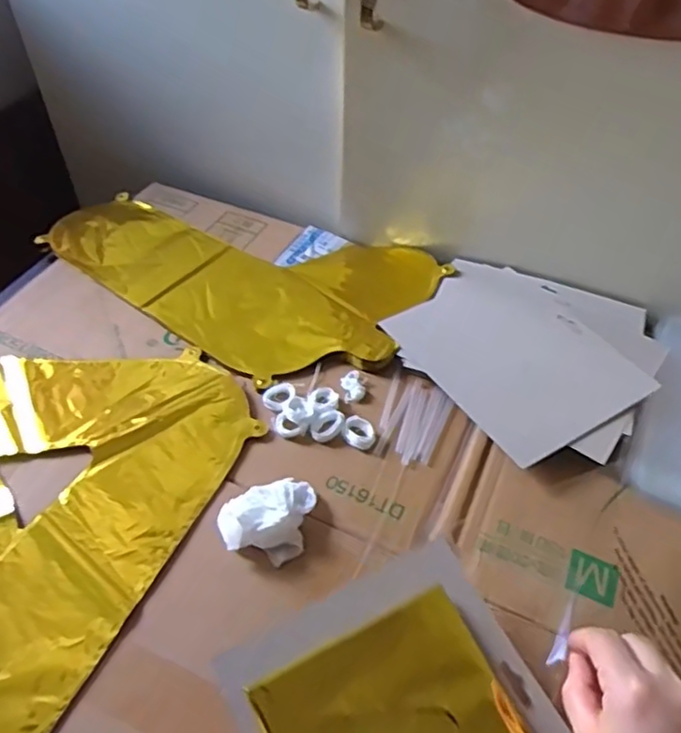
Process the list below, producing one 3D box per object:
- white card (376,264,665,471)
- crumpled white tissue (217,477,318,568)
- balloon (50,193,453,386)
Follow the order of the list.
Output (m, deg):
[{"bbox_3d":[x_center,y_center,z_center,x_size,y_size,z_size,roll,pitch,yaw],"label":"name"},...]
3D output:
[{"bbox_3d":[0.157,-0.011,0.568,0.157,0.009,0.186,-26,54,-19],"label":"white card"},{"bbox_3d":[-0.054,0.105,0.461,0.061,0.026,0.065,12,49,8],"label":"crumpled white tissue"},{"bbox_3d":[-0.107,-0.112,0.659,0.390,0.011,0.224,27,52,20],"label":"balloon"}]

